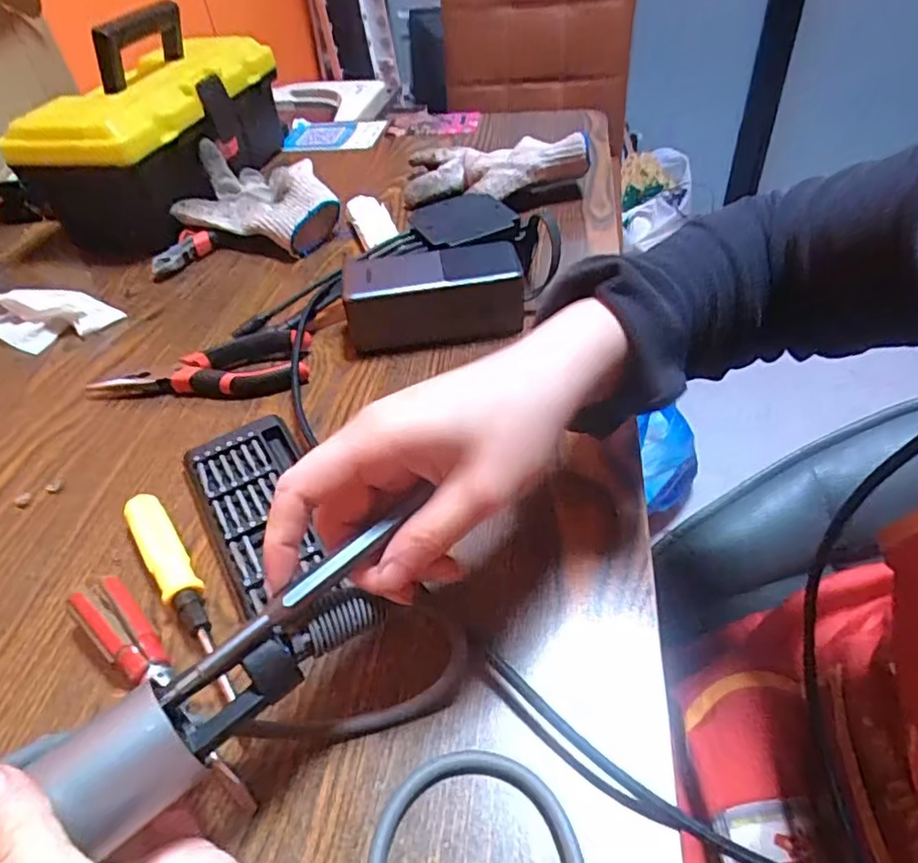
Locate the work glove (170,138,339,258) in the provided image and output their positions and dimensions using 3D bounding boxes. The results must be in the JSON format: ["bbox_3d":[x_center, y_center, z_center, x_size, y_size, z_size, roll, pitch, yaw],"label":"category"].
[{"bbox_3d":[-0.200,-0.219,0.593,0.127,0.057,0.159,-31,49,-24],"label":"work glove"}]

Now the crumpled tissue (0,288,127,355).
[{"bbox_3d":[-0.351,-0.101,0.526,0.094,0.024,0.081,30,54,32],"label":"crumpled tissue"}]

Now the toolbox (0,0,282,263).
[{"bbox_3d":[-0.304,-0.318,0.654,0.125,0.170,0.322,10,46,17],"label":"toolbox"}]

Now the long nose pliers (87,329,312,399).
[{"bbox_3d":[-0.189,-0.049,0.457,0.158,0.020,0.053,-2,44,4],"label":"long nose pliers"}]

